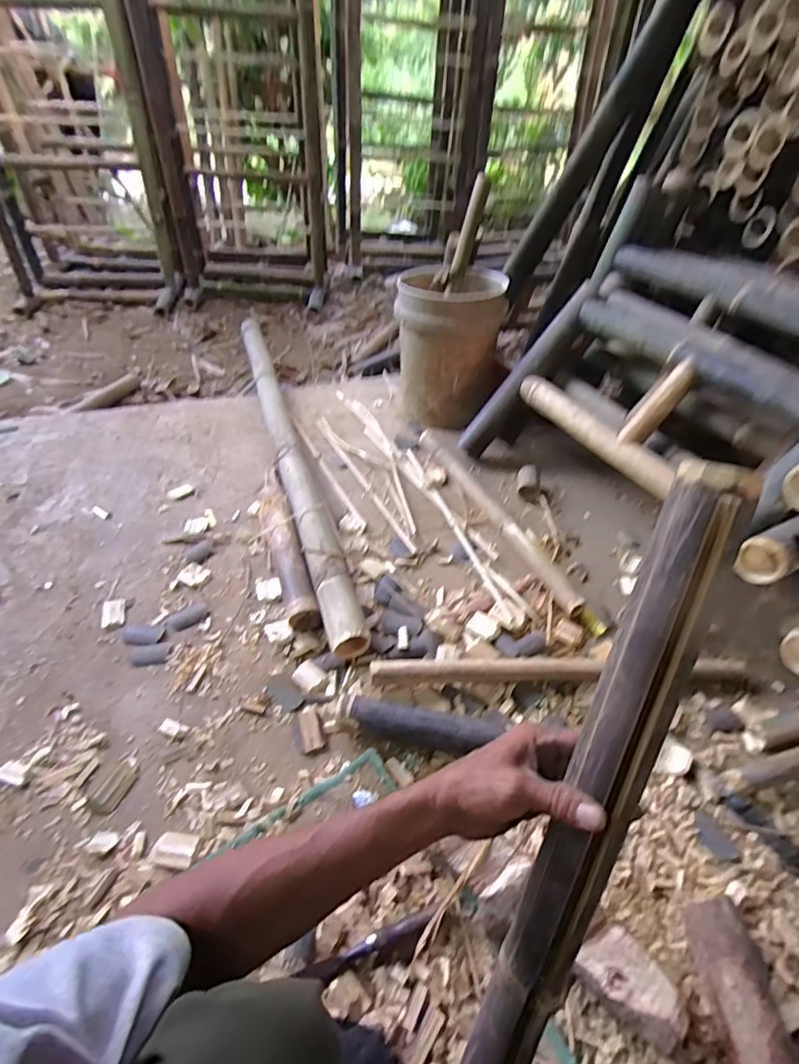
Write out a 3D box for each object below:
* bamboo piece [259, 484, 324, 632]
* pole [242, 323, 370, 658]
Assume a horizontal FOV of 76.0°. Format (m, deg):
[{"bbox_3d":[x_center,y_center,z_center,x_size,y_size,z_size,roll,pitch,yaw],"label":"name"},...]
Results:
[{"bbox_3d":[-0.239,0.034,1.065,0.067,0.062,0.409,-13,45,-16],"label":"bamboo piece"},{"bbox_3d":[-0.315,-0.268,1.395,0.085,0.089,1.487,-12,45,-15],"label":"pole"}]

